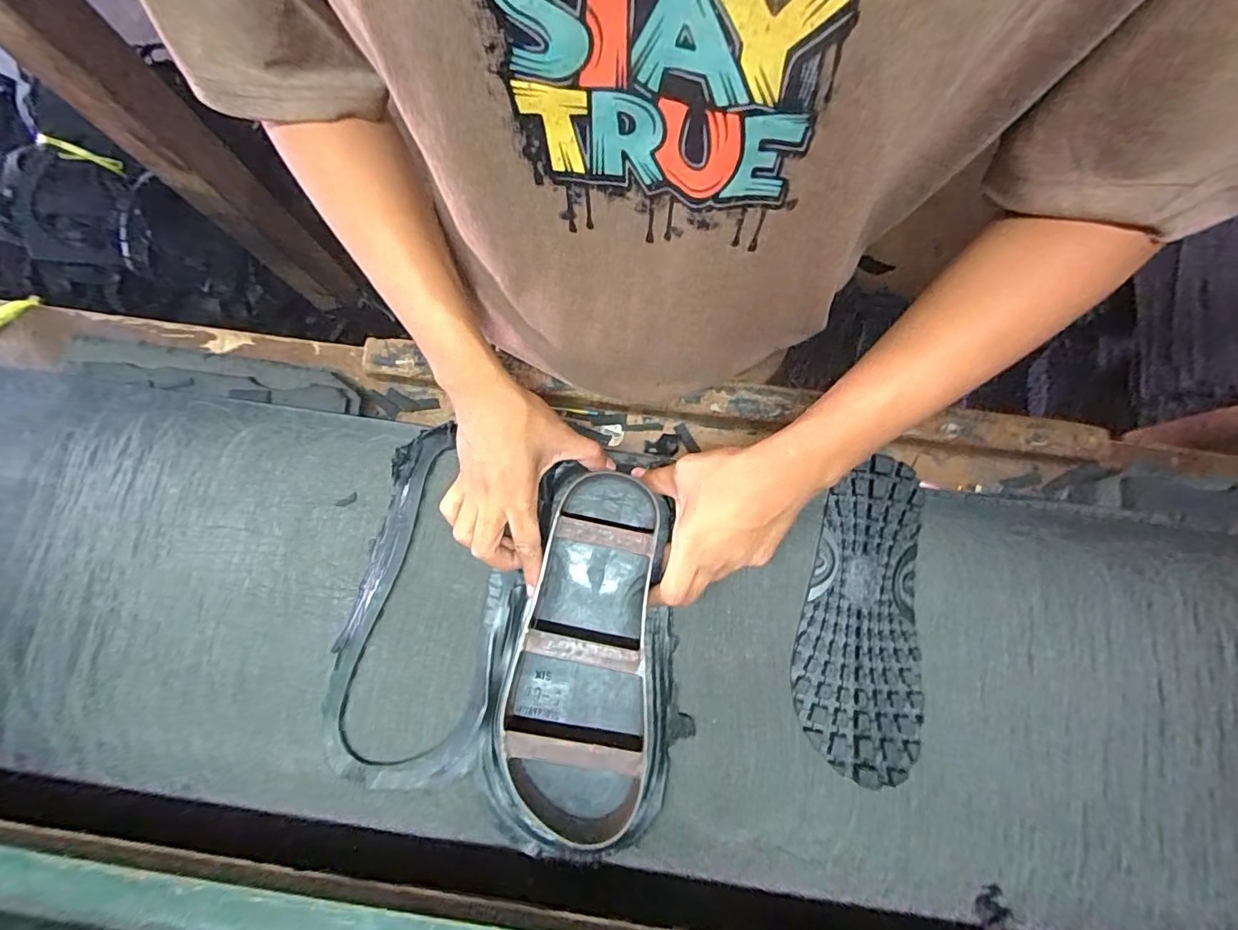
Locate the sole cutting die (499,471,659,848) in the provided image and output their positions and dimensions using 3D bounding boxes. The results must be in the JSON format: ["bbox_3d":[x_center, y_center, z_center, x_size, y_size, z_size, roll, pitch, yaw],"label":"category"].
[{"bbox_3d":[-0.028,0.136,0.406,0.111,0.047,0.258,7,80,2],"label":"sole cutting die"}]

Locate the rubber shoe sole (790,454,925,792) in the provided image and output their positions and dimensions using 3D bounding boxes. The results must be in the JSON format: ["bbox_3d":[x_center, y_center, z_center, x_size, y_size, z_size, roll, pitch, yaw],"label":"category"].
[{"bbox_3d":[0.197,0.120,0.429,0.096,0.020,0.247,5,82,4],"label":"rubber shoe sole"}]

